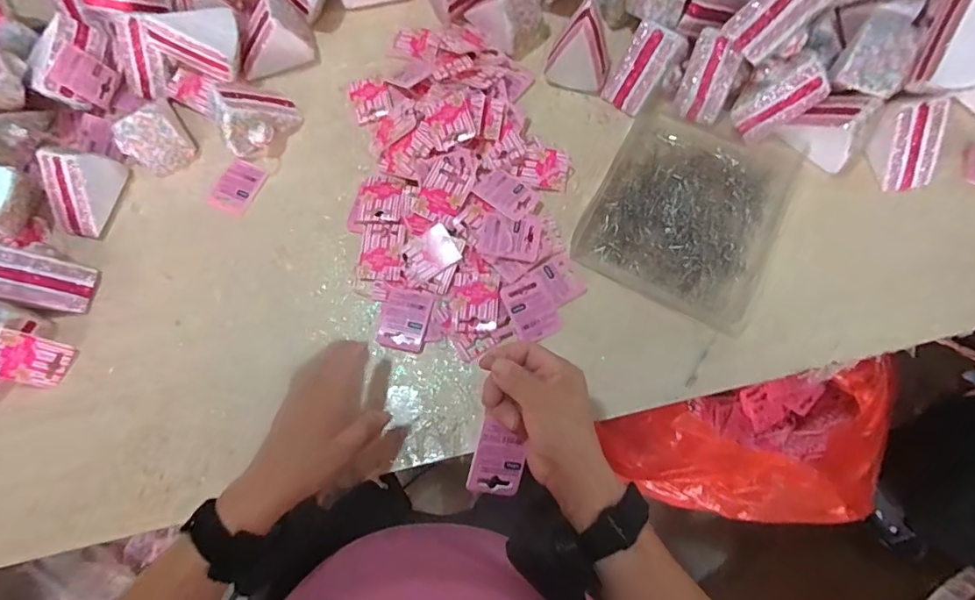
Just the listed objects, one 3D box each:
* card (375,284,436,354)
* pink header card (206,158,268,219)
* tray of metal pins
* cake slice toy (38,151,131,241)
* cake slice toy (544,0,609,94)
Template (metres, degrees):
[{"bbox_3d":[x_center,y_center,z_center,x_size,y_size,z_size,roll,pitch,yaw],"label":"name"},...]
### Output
[{"bbox_3d":[-0.084,0.019,0.523,0.048,0.005,0.064,14,74,7],"label":"card"},{"bbox_3d":[-0.282,-0.127,0.576,0.044,0.004,0.063,21,75,9],"label":"pink header card"},{"bbox_3d":[0.217,-0.101,0.544,0.187,0.020,0.219,26,76,10],"label":"tray of metal pins"},{"bbox_3d":[-0.450,-0.124,0.558,0.053,0.062,0.091,15,74,7],"label":"cake slice toy"},{"bbox_3d":[0.104,-0.276,0.564,0.067,0.091,0.055,17,75,7],"label":"cake slice toy"}]

